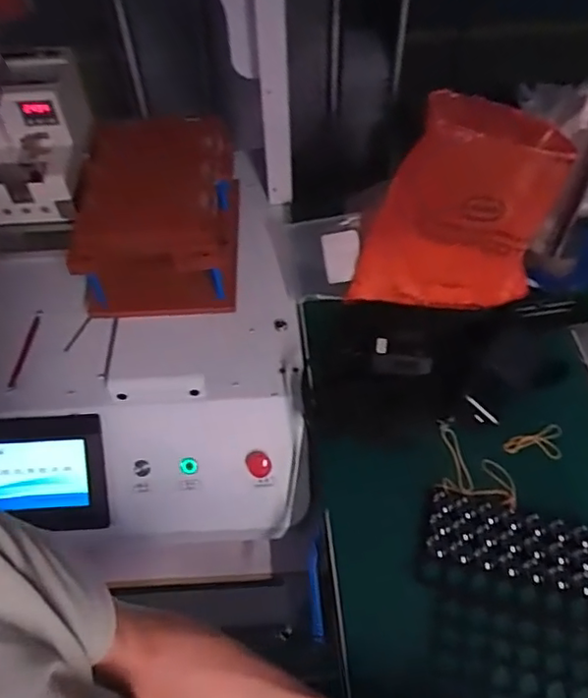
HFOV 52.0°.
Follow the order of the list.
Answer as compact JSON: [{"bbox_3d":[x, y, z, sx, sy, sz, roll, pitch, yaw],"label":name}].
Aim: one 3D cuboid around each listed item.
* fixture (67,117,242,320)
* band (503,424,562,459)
[{"bbox_3d":[-0.179,-0.182,0.818,0.197,0.126,0.256,-6,53,-3],"label":"fixture"},{"bbox_3d":[0.284,0.113,0.701,0.073,0.009,0.038,-15,54,-9],"label":"band"}]

